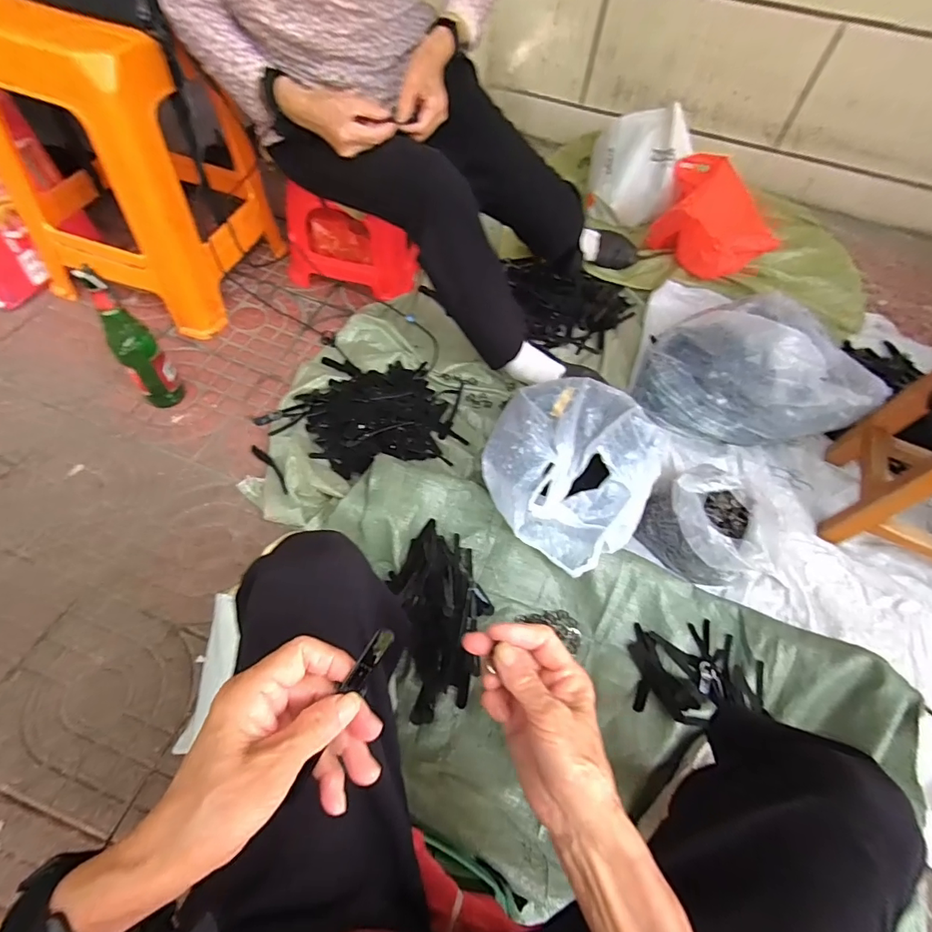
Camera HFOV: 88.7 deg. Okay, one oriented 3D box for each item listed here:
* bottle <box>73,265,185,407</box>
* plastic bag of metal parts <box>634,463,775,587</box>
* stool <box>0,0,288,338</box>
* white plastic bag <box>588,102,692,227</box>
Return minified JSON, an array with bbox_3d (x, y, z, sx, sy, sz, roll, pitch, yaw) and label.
[{"bbox_3d":[-0.573,-0.209,0.824,0.064,0.279,0.059,0,57,-5],"label":"bottle"},{"bbox_3d":[0.422,0.092,0.813,0.189,0.135,0.200,-32,65,-23],"label":"plastic bag of metal parts"},{"bbox_3d":[-0.648,-0.559,0.928,0.385,0.501,0.315,10,56,2],"label":"stool"},{"bbox_3d":[0.466,-0.811,1.301,0.245,0.231,0.188,17,57,6],"label":"white plastic bag"}]

